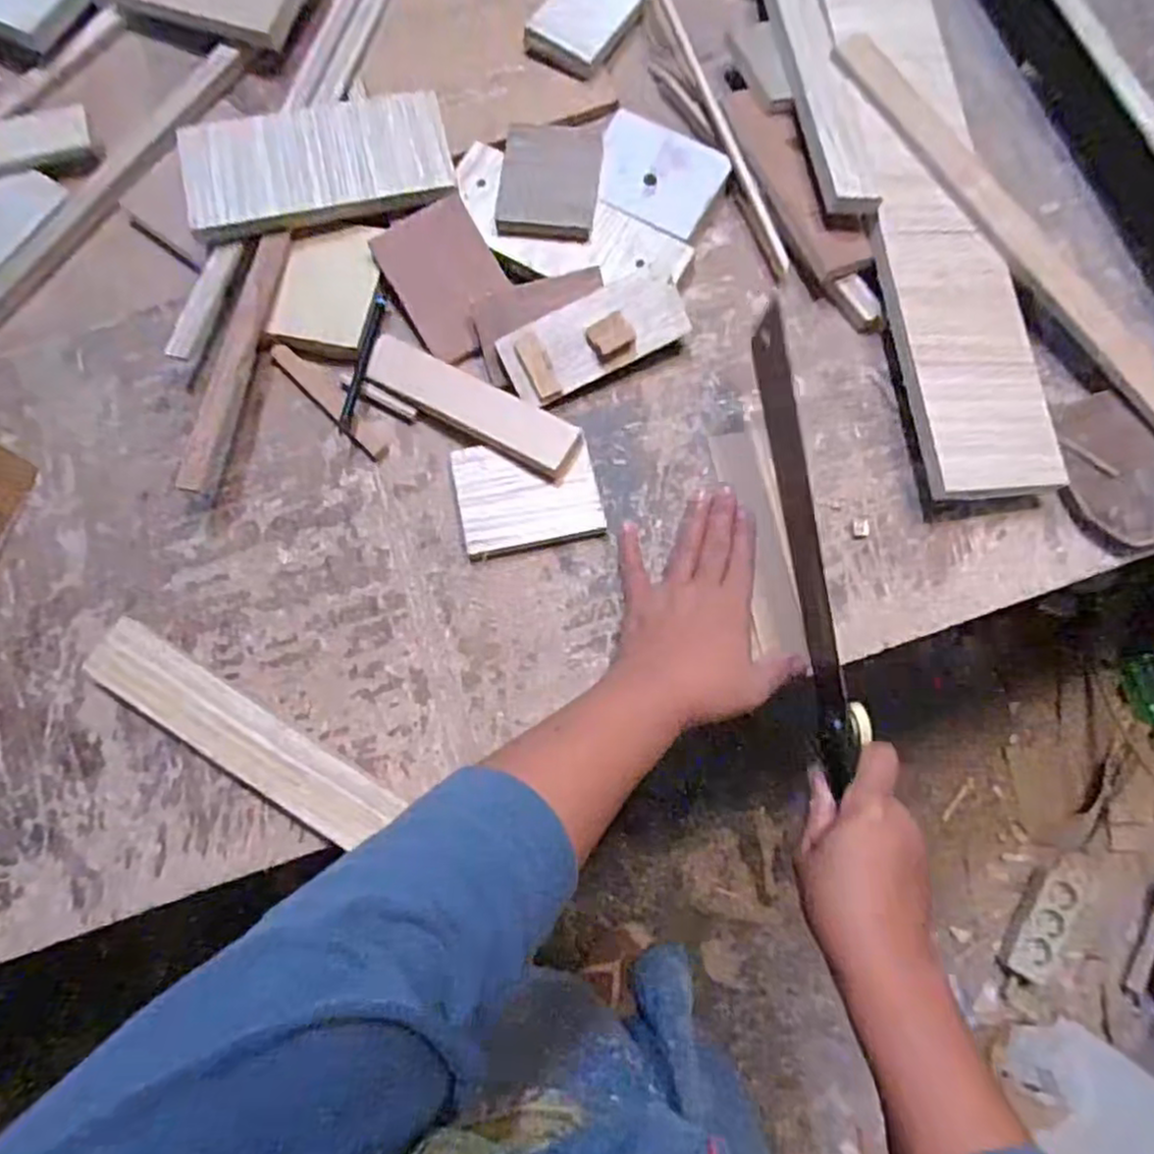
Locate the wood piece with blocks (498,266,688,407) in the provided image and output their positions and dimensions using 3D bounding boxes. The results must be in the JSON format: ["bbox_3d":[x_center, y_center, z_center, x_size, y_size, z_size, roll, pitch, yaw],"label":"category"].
[{"bbox_3d":[0.013,-0.169,0.496,0.129,0.015,0.051,-27,79,-5],"label":"wood piece with blocks"}]

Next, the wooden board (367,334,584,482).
[{"bbox_3d":[-0.073,-0.121,0.489,0.160,0.012,0.040,30,80,7],"label":"wooden board"}]

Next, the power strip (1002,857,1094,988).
[{"bbox_3d":[0.705,0.501,1.058,0.069,0.036,0.203,34,79,10],"label":"power strip"}]

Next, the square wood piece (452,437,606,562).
[{"bbox_3d":[-0.033,-0.057,0.488,0.094,0.013,0.073,-11,78,-2],"label":"square wood piece"}]

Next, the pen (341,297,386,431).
[{"bbox_3d":[-0.154,-0.155,0.510,0.009,0.008,0.102,14,79,3],"label":"pen"}]

